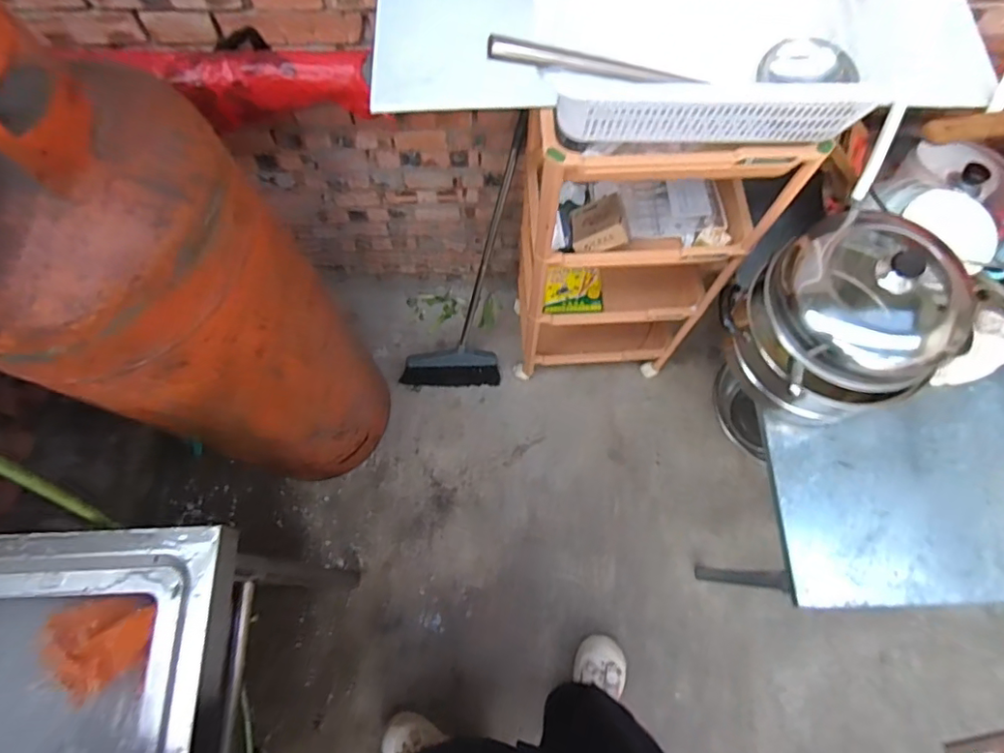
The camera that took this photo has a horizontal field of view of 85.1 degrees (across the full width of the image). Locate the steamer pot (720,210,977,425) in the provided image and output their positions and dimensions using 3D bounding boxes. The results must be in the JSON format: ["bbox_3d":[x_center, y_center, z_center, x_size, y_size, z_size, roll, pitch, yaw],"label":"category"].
[{"bbox_3d":[0.530,-0.094,0.839,0.314,0.243,0.265,-32,72,-11],"label":"steamer pot"}]

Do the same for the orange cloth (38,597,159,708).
[{"bbox_3d":[-0.604,0.386,0.827,0.154,0.025,0.144,-39,74,-13],"label":"orange cloth"}]

